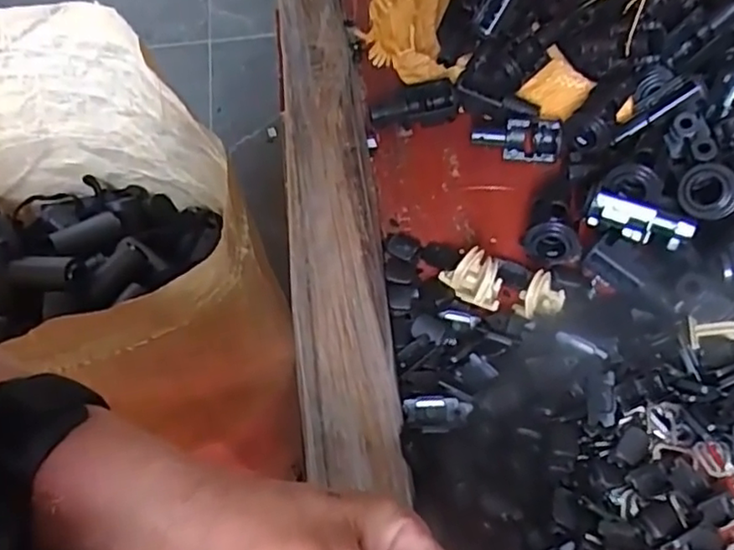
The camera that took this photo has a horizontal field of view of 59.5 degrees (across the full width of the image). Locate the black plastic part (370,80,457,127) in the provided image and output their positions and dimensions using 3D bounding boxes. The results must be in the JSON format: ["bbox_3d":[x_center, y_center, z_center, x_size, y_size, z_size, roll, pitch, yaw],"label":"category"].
[{"bbox_3d":[0.027,-0.104,0.395,0.052,0.015,0.024,-10,59,-8],"label":"black plastic part"}]

